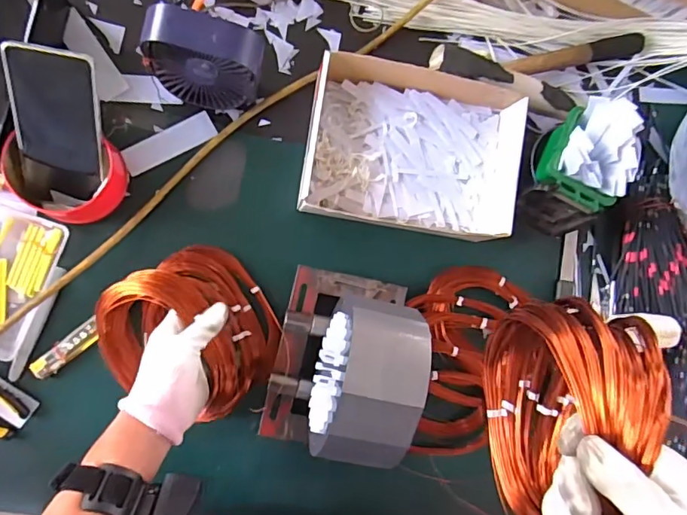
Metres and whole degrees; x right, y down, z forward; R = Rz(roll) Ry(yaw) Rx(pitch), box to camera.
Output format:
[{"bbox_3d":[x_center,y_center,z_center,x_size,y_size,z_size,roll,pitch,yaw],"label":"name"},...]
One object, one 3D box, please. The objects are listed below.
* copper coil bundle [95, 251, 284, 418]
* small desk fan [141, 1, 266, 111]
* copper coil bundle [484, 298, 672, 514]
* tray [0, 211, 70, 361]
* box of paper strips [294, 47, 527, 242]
[{"bbox_3d":[-0.169,0.086,0.542,0.175,0.045,0.181,1,86,-8],"label":"copper coil bundle"},{"bbox_3d":[-0.149,-0.209,0.527,0.116,0.119,0.057,12,85,-7],"label":"small desk fan"},{"bbox_3d":[0.149,0.115,0.349,0.067,0.118,0.163,18,84,-7],"label":"copper coil bundle"},{"bbox_3d":[-0.365,0.028,0.524,0.081,0.018,0.153,20,84,-7],"label":"tray"},{"bbox_3d":[0.079,-0.126,0.576,0.251,0.071,0.185,10,85,-8],"label":"box of paper strips"}]

